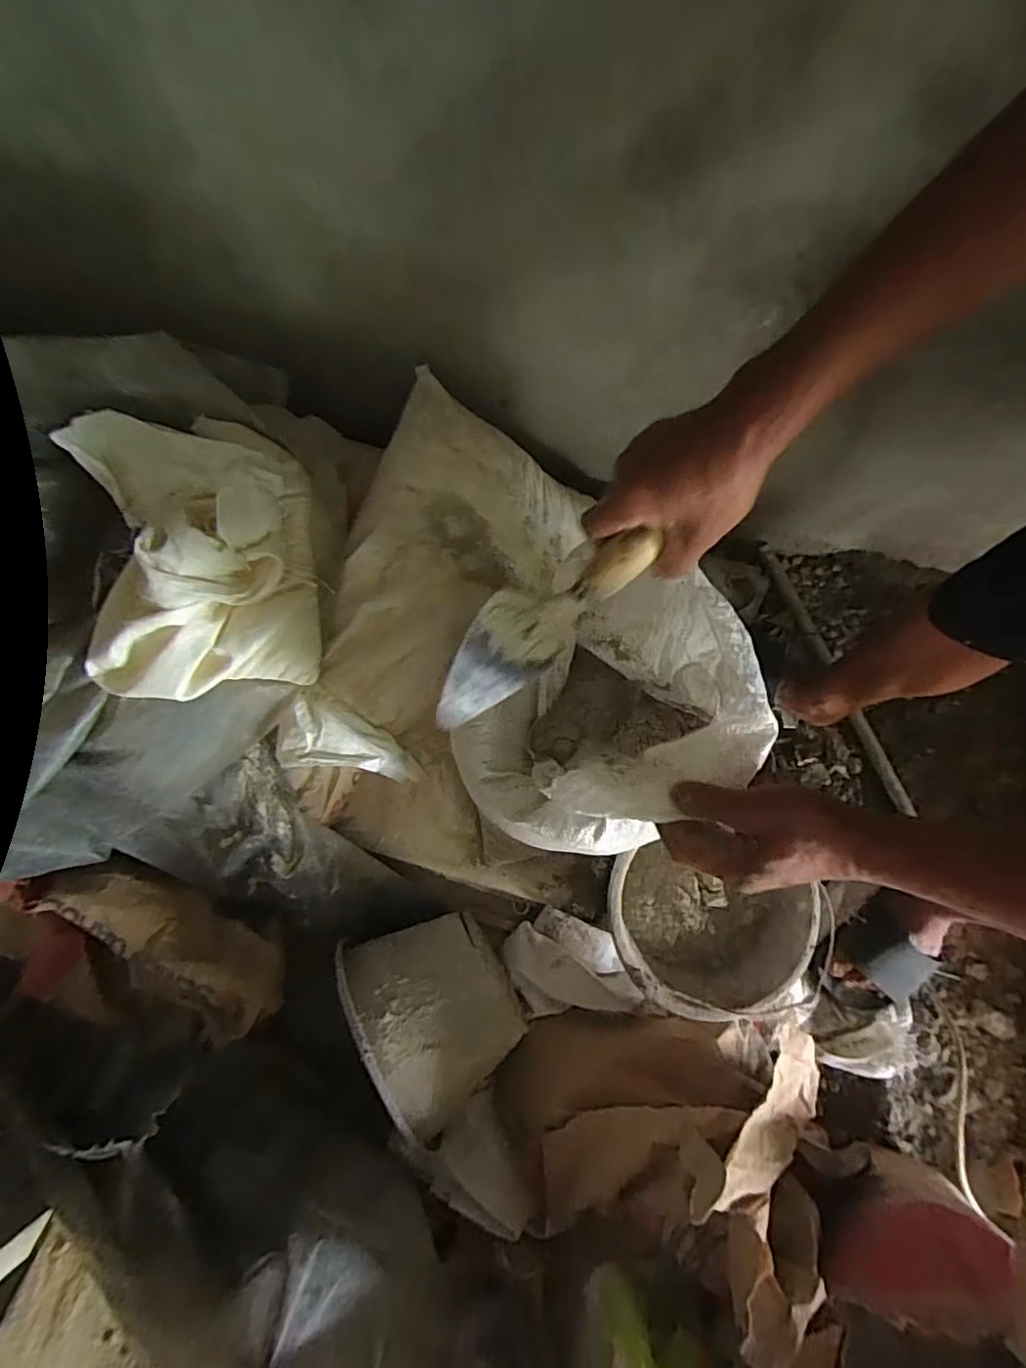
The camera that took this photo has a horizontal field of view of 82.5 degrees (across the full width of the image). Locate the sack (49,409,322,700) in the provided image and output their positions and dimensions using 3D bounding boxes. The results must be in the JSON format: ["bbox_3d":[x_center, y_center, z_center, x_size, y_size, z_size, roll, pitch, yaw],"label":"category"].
[{"bbox_3d":[-0.354,-0.142,0.658,0.246,0.165,0.297,-2,77,-1],"label":"sack"}]

